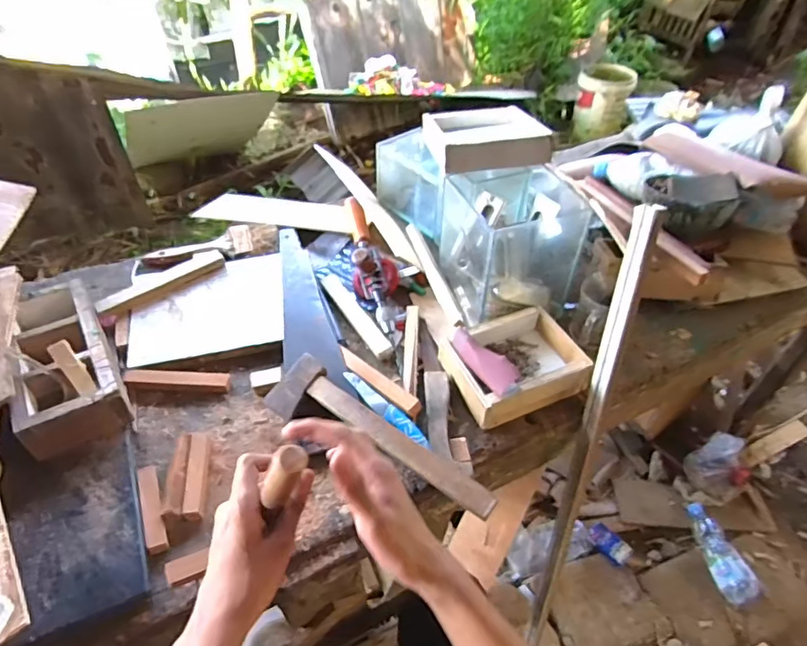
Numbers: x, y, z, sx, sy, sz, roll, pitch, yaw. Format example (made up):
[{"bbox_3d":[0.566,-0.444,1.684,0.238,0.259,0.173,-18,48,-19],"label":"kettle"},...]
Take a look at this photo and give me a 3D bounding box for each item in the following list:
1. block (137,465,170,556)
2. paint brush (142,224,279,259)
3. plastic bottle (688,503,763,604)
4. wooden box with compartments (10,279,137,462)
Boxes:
[{"bbox_3d":[-0.281,0.204,0.563,0.020,0.010,0.104,-18,50,-18],"label":"block"},{"bbox_3d":[-0.327,-0.140,0.874,0.217,0.011,0.084,-6,47,-8],"label":"paint brush"},{"bbox_3d":[0.755,0.544,1.215,0.068,0.081,0.235,-8,48,-9],"label":"plastic bottle"},{"bbox_3d":[-0.436,0.041,0.653,0.105,0.069,0.259,-22,51,-21],"label":"wooden box with compartments"}]

